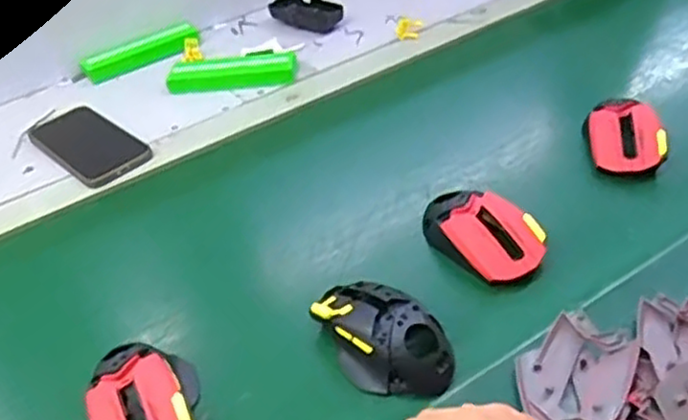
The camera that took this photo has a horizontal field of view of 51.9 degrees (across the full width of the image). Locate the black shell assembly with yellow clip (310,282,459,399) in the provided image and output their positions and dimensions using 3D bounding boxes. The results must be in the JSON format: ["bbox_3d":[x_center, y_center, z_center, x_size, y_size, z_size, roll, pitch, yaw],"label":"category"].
[{"bbox_3d":[0.026,0.091,0.519,0.068,0.037,0.117,-30,44,-24],"label":"black shell assembly with yellow clip"}]

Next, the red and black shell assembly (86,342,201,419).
[{"bbox_3d":[-0.138,0.137,0.491,0.076,0.040,0.100,-21,41,-14],"label":"red and black shell assembly"}]

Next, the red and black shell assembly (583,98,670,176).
[{"bbox_3d":[0.264,-0.067,0.667,0.069,0.044,0.086,5,41,17],"label":"red and black shell assembly"}]

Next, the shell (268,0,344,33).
[{"bbox_3d":[-0.055,-0.274,0.982,0.120,0.027,0.055,28,52,37],"label":"shell"}]

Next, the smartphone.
[{"bbox_3d":[-0.284,-0.075,0.780,0.163,0.012,0.079,28,52,37],"label":"smartphone"}]

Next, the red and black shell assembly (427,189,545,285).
[{"bbox_3d":[0.110,0.021,0.588,0.110,0.039,0.067,29,52,37],"label":"red and black shell assembly"}]

